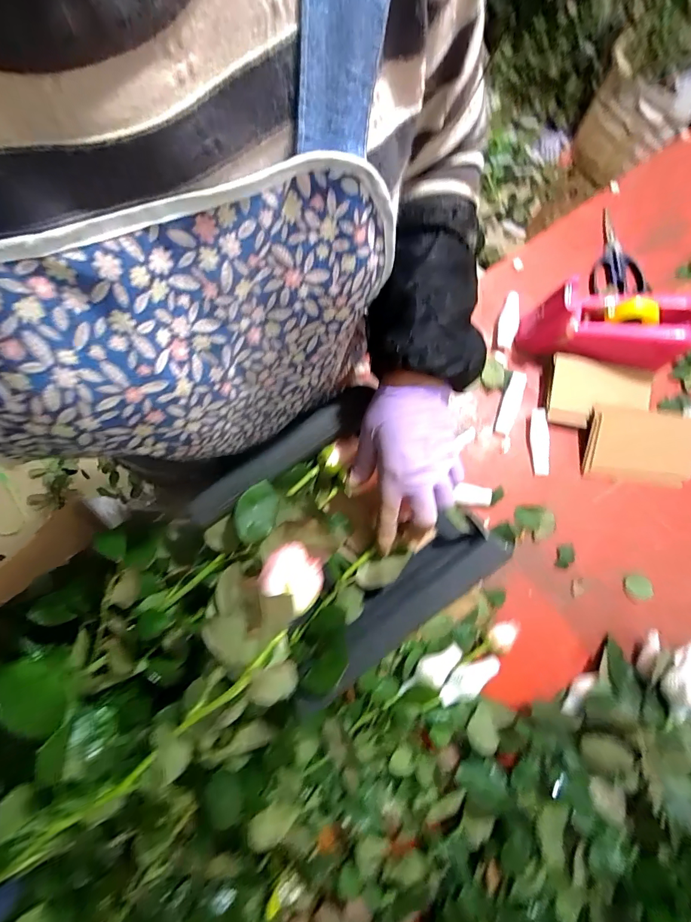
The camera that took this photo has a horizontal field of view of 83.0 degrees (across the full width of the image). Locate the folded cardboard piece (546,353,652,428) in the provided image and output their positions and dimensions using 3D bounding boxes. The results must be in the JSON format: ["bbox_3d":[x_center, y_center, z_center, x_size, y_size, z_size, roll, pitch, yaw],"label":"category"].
[{"bbox_3d":[0.369,-0.100,0.563,0.149,0.033,0.099,7,79,0],"label":"folded cardboard piece"}]

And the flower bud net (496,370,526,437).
[{"bbox_3d":[0.243,-0.084,0.573,0.023,0.009,0.097,20,79,3],"label":"flower bud net"}]

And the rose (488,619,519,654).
[{"bbox_3d":[0.201,0.221,0.498,0.025,0.022,0.046,43,81,7],"label":"rose"}]

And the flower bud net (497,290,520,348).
[{"bbox_3d":[0.245,-0.212,0.586,0.029,0.005,0.087,5,82,29],"label":"flower bud net"}]

